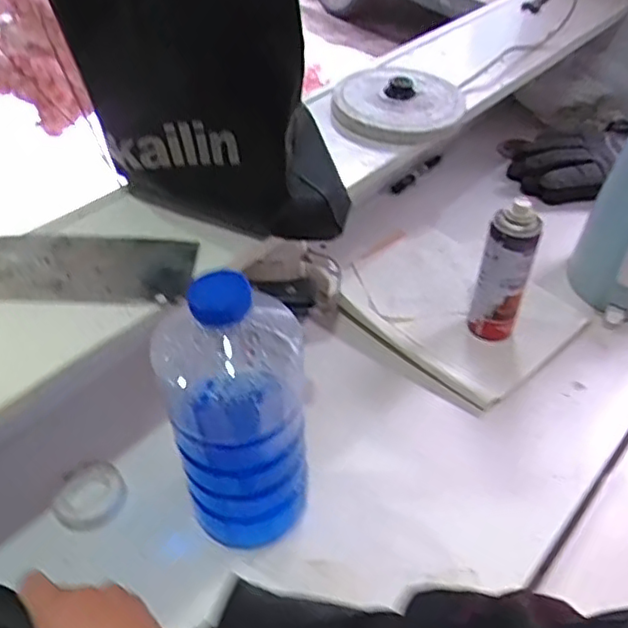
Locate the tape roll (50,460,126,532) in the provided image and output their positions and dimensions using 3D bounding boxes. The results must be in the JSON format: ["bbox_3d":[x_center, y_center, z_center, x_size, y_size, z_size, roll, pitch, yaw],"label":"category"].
[{"bbox_3d":[-0.201,0.164,0.571,0.054,0.019,0.062,23,48,21],"label":"tape roll"}]

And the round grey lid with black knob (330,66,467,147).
[{"bbox_3d":[0.098,-0.237,0.715,0.143,0.040,0.135,13,46,12],"label":"round grey lid with black knob"}]

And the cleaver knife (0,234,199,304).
[{"bbox_3d":[-0.185,-0.037,0.519,0.167,0.011,0.079,2,46,-2],"label":"cleaver knife"}]

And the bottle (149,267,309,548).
[{"bbox_3d":[-0.054,0.084,0.479,0.102,0.254,0.079,-11,45,-12],"label":"bottle"}]

